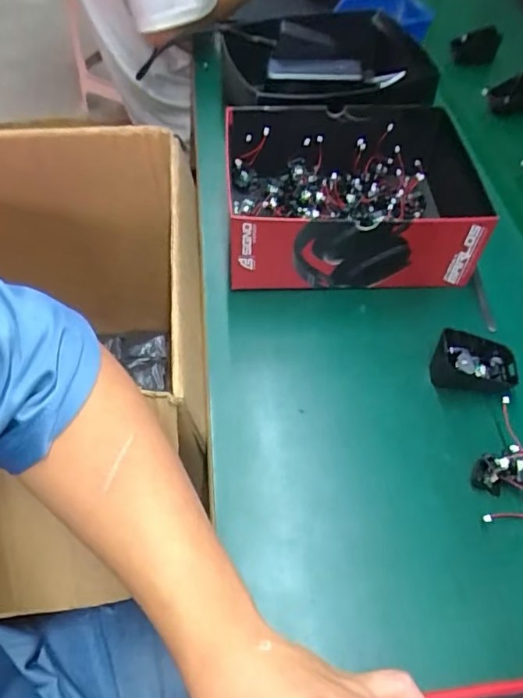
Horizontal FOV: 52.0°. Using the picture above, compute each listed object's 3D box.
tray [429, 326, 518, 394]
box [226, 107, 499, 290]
[{"bbox_3d":[0.183,0.012,0.457,0.067,0.034,0.044,18,56,13],"label":"tray"},{"bbox_3d":[0.084,-0.156,0.551,0.229,0.090,0.181,-1,54,0],"label":"box"}]

